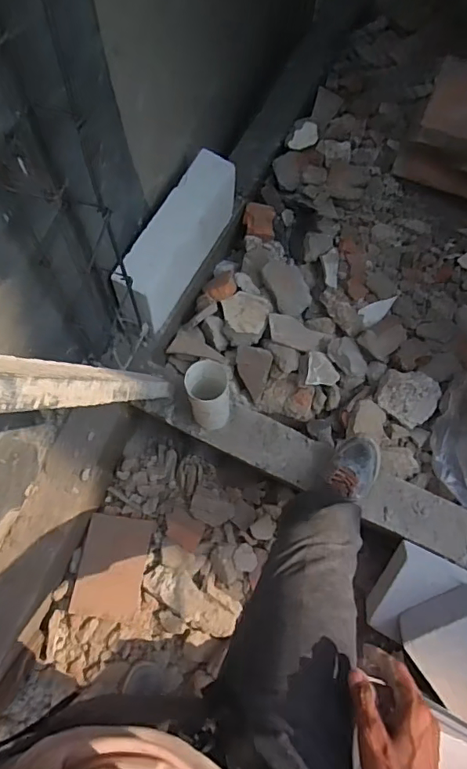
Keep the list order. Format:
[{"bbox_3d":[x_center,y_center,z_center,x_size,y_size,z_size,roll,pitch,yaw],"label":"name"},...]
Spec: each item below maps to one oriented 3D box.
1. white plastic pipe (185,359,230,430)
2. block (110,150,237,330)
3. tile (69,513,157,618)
[{"bbox_3d":[-0.058,0.038,1.168,0.089,0.214,0.110,-13,71,-7],"label":"white plastic pipe"},{"bbox_3d":[-0.140,-0.359,1.273,0.109,0.224,0.452,25,71,7],"label":"block"},{"bbox_3d":[-0.304,0.458,1.275,0.164,0.022,0.236,9,70,1],"label":"tile"}]

